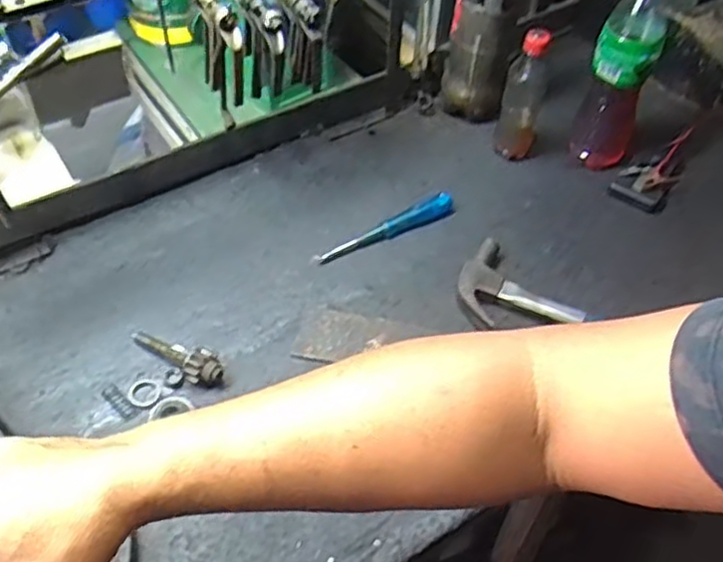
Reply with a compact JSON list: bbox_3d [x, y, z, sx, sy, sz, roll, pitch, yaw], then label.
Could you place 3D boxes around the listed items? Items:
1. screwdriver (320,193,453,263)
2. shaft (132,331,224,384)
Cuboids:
[{"bbox_3d":[0.034,-0.069,0.910,0.194,0.028,0.029,-22,54,-20],"label":"screwdriver"},{"bbox_3d":[-0.210,0.081,0.789,0.130,0.033,0.043,17,50,29],"label":"shaft"}]

